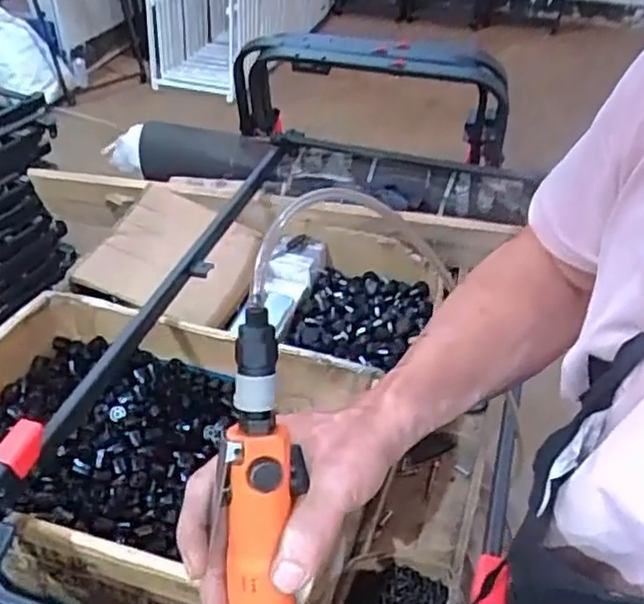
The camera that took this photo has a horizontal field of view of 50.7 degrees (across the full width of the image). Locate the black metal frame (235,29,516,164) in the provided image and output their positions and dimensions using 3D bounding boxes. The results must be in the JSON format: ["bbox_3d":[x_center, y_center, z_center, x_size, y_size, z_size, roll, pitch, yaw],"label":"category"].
[{"bbox_3d":[0.088,-0.385,1.275,0.504,0.224,0.140,8,40,8],"label":"black metal frame"}]

